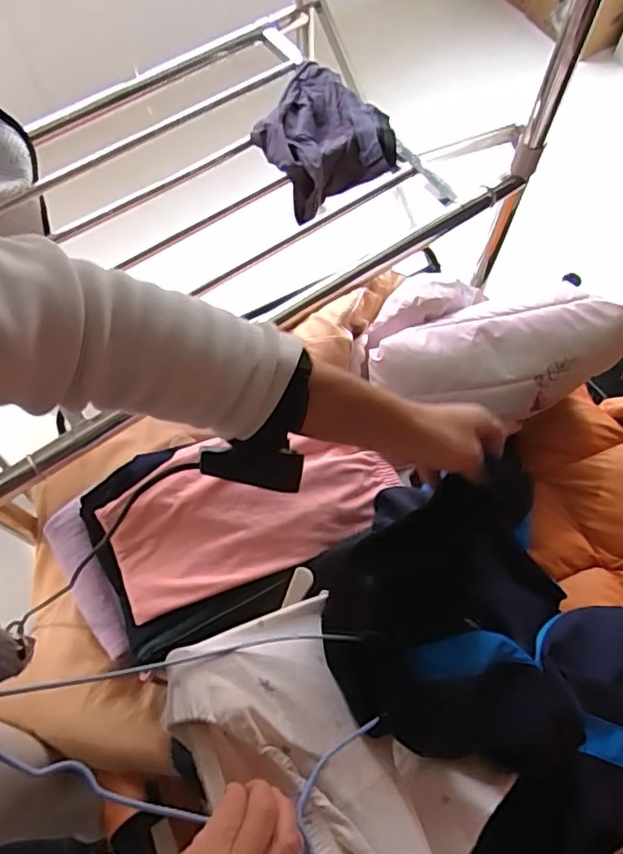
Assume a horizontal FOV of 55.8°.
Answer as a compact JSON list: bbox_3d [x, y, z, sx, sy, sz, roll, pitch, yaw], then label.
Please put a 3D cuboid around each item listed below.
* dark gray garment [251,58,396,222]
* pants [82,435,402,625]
[{"bbox_3d":[0.009,-0.508,1.059,0.207,0.094,0.271,-32,69,-13],"label":"dark gray garment"},{"bbox_3d":[-0.070,0.094,0.691,0.340,0.053,0.170,-16,66,-6],"label":"pants"}]

